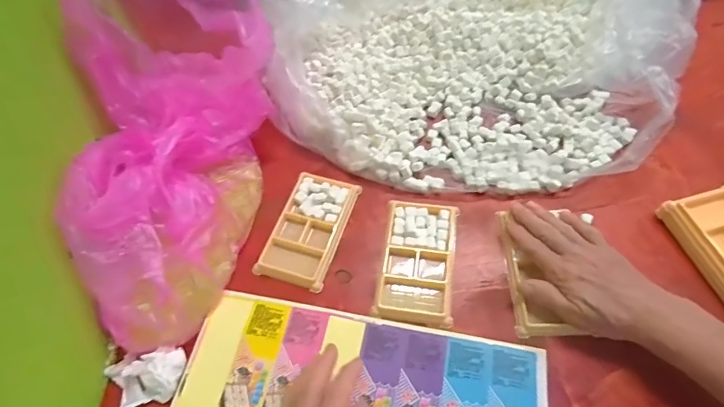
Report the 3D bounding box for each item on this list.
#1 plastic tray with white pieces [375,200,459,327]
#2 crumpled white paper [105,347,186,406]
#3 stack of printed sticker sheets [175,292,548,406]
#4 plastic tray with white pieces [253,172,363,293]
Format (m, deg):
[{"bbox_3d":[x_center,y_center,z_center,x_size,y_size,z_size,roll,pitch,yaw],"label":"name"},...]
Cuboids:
[{"bbox_3d":[0.061,0.059,0.445,0.078,0.008,0.135,5,60,9],"label":"plastic tray with white pieces"},{"bbox_3d":[-0.210,0.168,0.396,0.074,0.023,0.046,-15,59,-3],"label":"crumpled white paper"},{"bbox_3d":[-0.006,0.188,0.376,0.327,0.018,0.175,8,62,8],"label":"stack of printed sticker sheets"},{"bbox_3d":[-0.059,0.028,0.479,0.076,0.013,0.137,15,62,14],"label":"plastic tray with white pieces"}]

